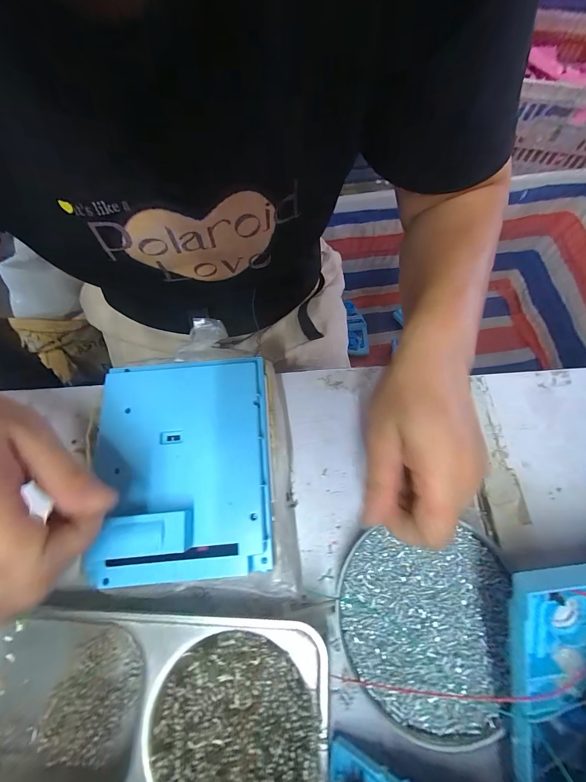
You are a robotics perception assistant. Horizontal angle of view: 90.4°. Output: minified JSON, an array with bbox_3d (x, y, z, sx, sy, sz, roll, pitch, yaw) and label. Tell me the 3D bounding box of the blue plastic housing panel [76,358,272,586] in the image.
[{"bbox_3d":[-0.082,0.047,0.208,0.123,0.025,0.155,-5,70,-1],"label":"blue plastic housing panel"}]

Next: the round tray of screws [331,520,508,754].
[{"bbox_3d":[0.097,0.171,0.215,0.122,0.022,0.121,-1,70,0],"label":"round tray of screws"}]

